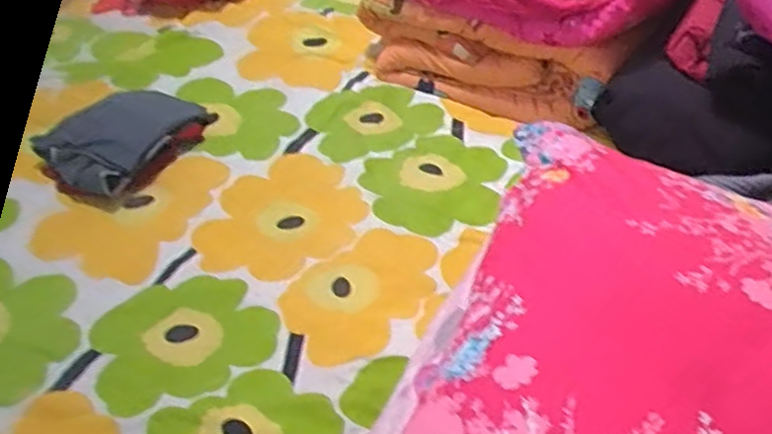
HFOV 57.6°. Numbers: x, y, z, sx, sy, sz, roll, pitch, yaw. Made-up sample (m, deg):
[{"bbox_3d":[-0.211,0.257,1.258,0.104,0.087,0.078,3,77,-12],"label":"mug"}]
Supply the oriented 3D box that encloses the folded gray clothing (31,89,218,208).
[{"bbox_3d":[-0.534,-0.173,1.436,0.214,0.108,0.334,22,51,25],"label":"folded gray clothing"}]

